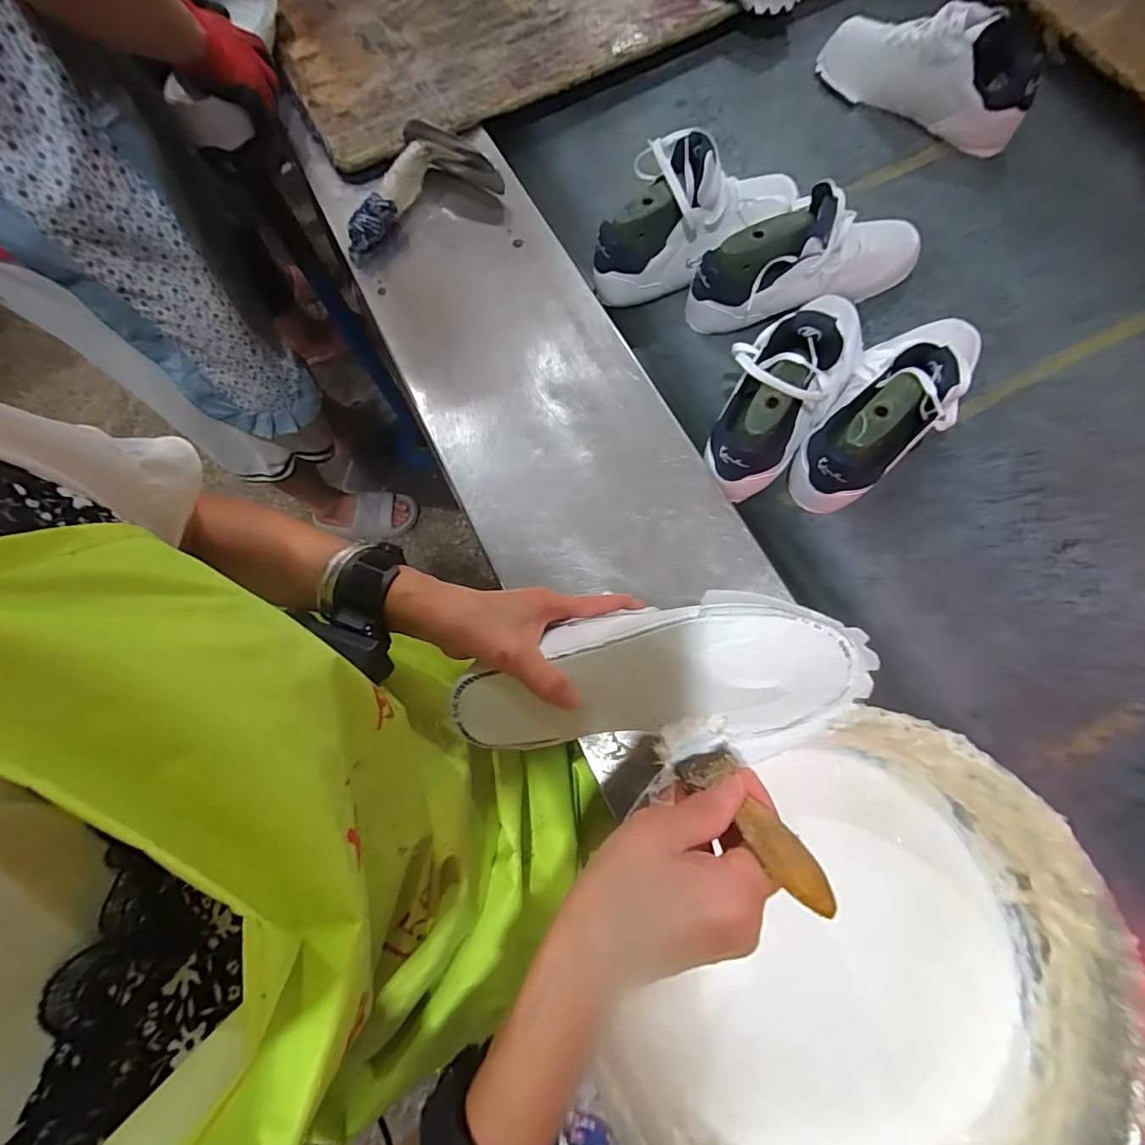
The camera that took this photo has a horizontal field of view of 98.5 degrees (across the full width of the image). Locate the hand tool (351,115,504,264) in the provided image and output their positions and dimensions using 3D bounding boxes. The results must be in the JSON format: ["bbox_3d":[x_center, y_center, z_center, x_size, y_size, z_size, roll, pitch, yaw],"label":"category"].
[{"bbox_3d":[-0.203,-0.487,0.624,0.205,0.057,0.115,-23,76,-4],"label":"hand tool"}]

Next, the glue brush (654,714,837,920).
[{"bbox_3d":[0.087,0.118,0.262,0.046,0.137,0.014,-23,105,-4],"label":"glue brush"}]

